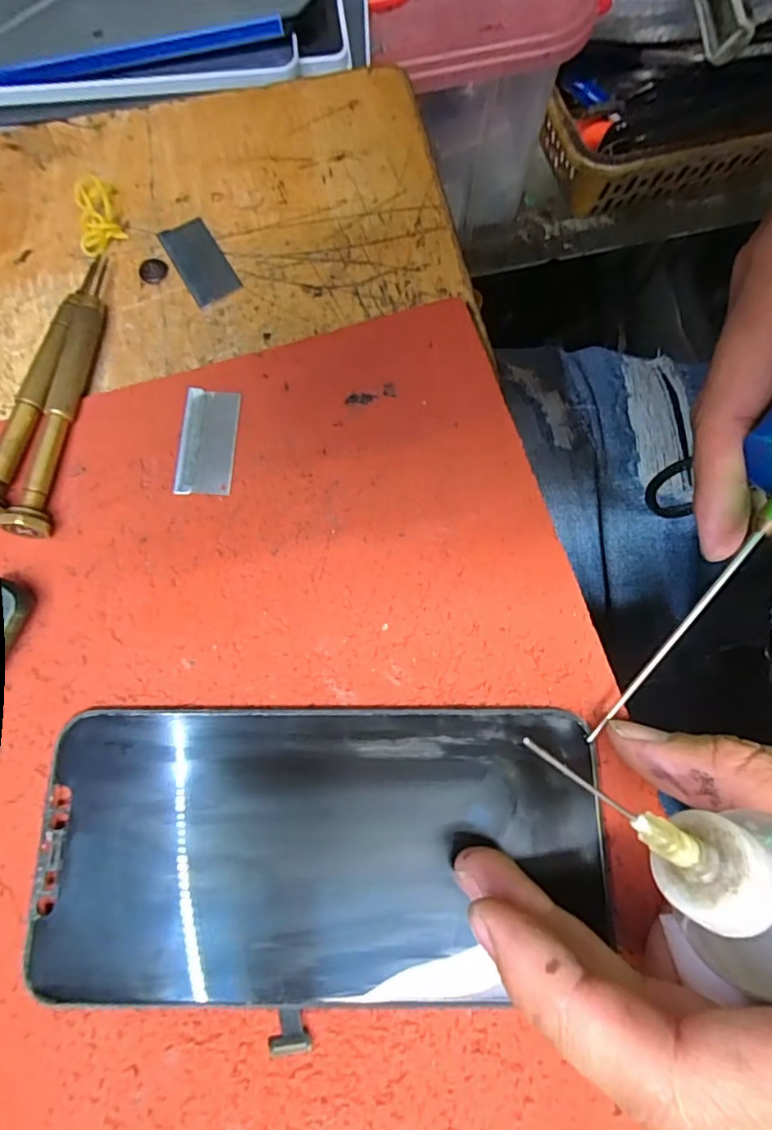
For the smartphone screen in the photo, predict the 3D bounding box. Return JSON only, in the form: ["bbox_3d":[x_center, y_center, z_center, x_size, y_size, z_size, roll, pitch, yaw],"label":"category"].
[{"bbox_3d":[-0.018,0.078,0.159,0.156,0.006,0.077,-4,75,-2],"label":"smartphone screen"}]

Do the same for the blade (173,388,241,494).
[{"bbox_3d":[-0.061,-0.043,0.193,0.019,0.004,0.038,3,75,0],"label":"blade"}]

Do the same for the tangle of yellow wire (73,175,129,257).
[{"bbox_3d":[-0.111,-0.134,0.216,0.018,0.010,0.027,-22,76,-6],"label":"tangle of yellow wire"}]

